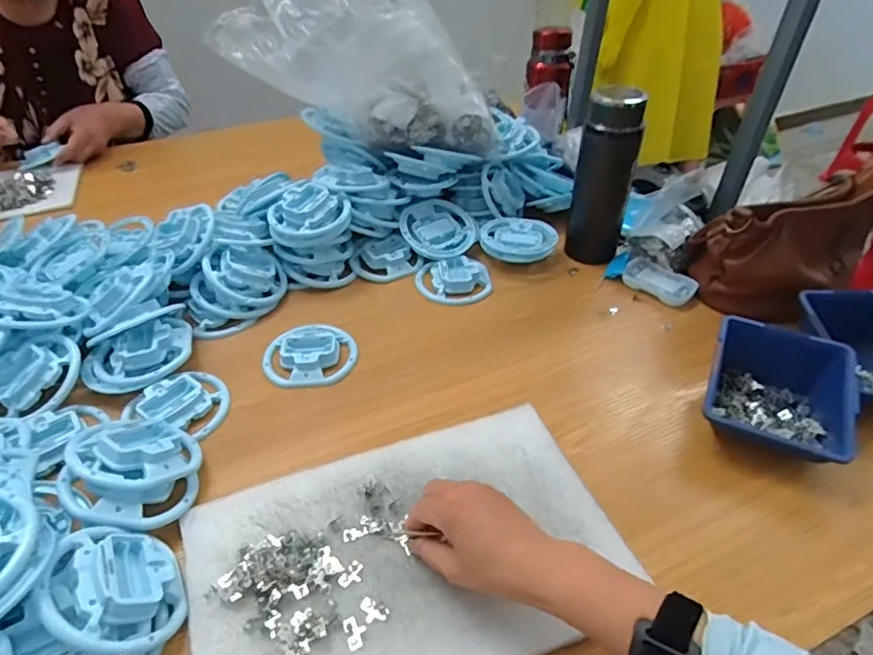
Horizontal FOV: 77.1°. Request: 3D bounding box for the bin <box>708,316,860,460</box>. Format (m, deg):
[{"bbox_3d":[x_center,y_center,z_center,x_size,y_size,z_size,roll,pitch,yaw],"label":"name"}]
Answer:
[{"bbox_3d":[0.333,0.070,0.540,0.122,0.074,0.138,19,44,19],"label":"bin"}]

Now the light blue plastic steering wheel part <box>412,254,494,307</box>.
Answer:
[{"bbox_3d":[0.023,-0.064,0.729,0.096,0.019,0.087,-6,42,-8],"label":"light blue plastic steering wheel part"}]

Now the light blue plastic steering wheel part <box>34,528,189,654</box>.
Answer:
[{"bbox_3d":[-0.231,0.184,0.392,0.095,0.036,0.093,31,9,30],"label":"light blue plastic steering wheel part"}]

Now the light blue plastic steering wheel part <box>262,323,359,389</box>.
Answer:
[{"bbox_3d":[-0.144,0.028,0.622,0.103,0.017,0.092,-5,42,-7],"label":"light blue plastic steering wheel part"}]

